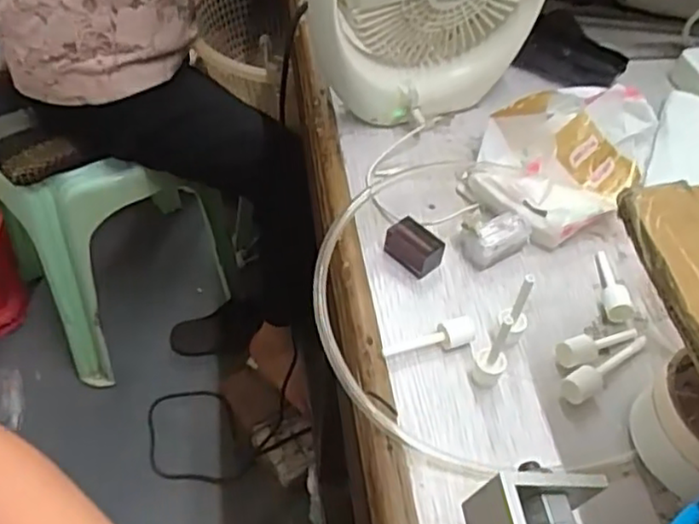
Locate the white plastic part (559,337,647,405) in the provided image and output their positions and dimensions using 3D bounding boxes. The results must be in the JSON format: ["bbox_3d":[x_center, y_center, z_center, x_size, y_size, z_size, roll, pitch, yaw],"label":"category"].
[{"bbox_3d":[0.170,0.067,0.450,0.084,0.018,0.018,-27,56,-23],"label":"white plastic part"}]

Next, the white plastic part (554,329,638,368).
[{"bbox_3d":[0.170,0.056,0.461,0.065,0.014,0.019,-15,52,-15],"label":"white plastic part"}]

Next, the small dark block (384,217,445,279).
[{"bbox_3d":[0.047,-0.012,0.507,0.041,0.022,0.029,36,57,25],"label":"small dark block"}]

